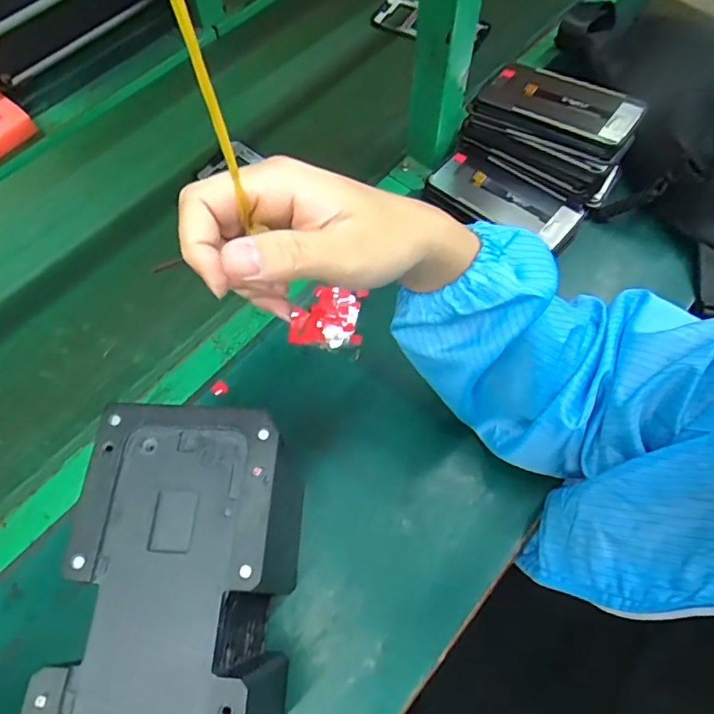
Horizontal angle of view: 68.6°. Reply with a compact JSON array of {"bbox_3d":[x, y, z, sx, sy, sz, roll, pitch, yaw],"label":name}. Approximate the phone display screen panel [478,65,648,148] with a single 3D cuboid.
[{"bbox_3d":[0.209,-0.262,0.535,0.151,0.014,0.076,30,67,15],"label":"phone display screen panel"}]

